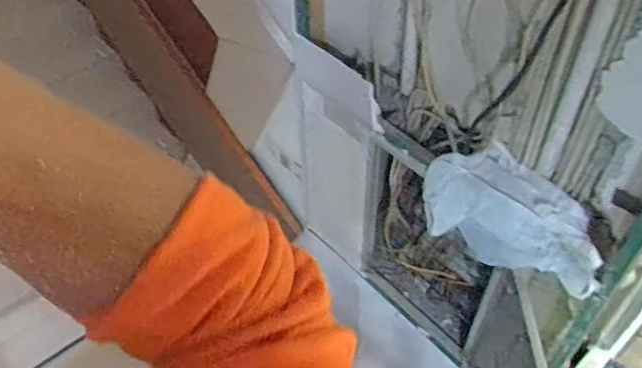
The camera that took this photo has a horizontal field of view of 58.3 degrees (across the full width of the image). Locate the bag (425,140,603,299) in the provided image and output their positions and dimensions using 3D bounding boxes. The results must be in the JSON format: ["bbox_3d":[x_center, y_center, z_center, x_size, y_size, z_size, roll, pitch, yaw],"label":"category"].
[{"bbox_3d":[0.518,0.119,1.608,0.528,0.280,0.162,33,56,27],"label":"bag"}]

